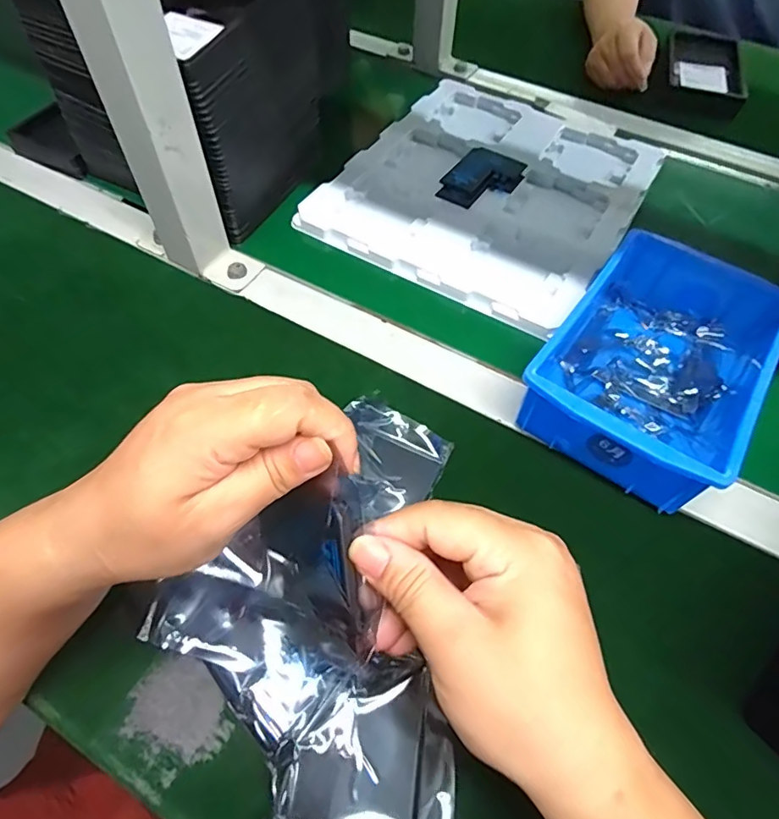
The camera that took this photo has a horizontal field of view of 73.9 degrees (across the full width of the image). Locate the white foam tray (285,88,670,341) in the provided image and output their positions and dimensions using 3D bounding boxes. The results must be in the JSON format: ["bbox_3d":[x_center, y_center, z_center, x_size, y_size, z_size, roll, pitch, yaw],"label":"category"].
[{"bbox_3d":[0.105,-0.233,0.531,0.271,0.019,0.318,29,60,16],"label":"white foam tray"}]

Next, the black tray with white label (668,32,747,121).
[{"bbox_3d":[0.407,-0.438,0.675,0.092,0.028,0.181,16,57,8],"label":"black tray with white label"}]

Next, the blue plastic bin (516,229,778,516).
[{"bbox_3d":[0.194,-0.036,0.379,0.126,0.063,0.200,32,61,18],"label":"blue plastic bin"}]

